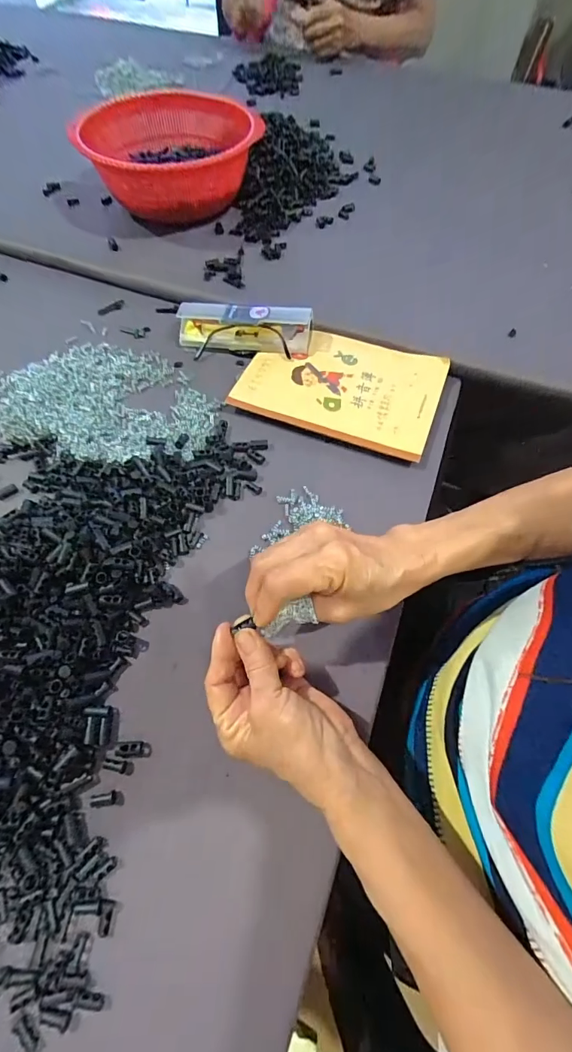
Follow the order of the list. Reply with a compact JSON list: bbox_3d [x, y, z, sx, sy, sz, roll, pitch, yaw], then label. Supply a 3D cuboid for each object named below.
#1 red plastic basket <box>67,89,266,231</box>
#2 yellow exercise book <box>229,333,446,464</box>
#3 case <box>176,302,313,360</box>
[{"bbox_3d":[-0.150,-0.488,0.569,0.228,0.082,0.220,-7,62,-5],"label":"red plastic basket"},{"bbox_3d":[0.061,-0.154,0.461,0.204,0.012,0.145,17,63,10],"label":"yellow exercise book"},{"bbox_3d":[-0.049,-0.226,0.481,0.153,0.036,0.047,7,62,5],"label":"case"}]

